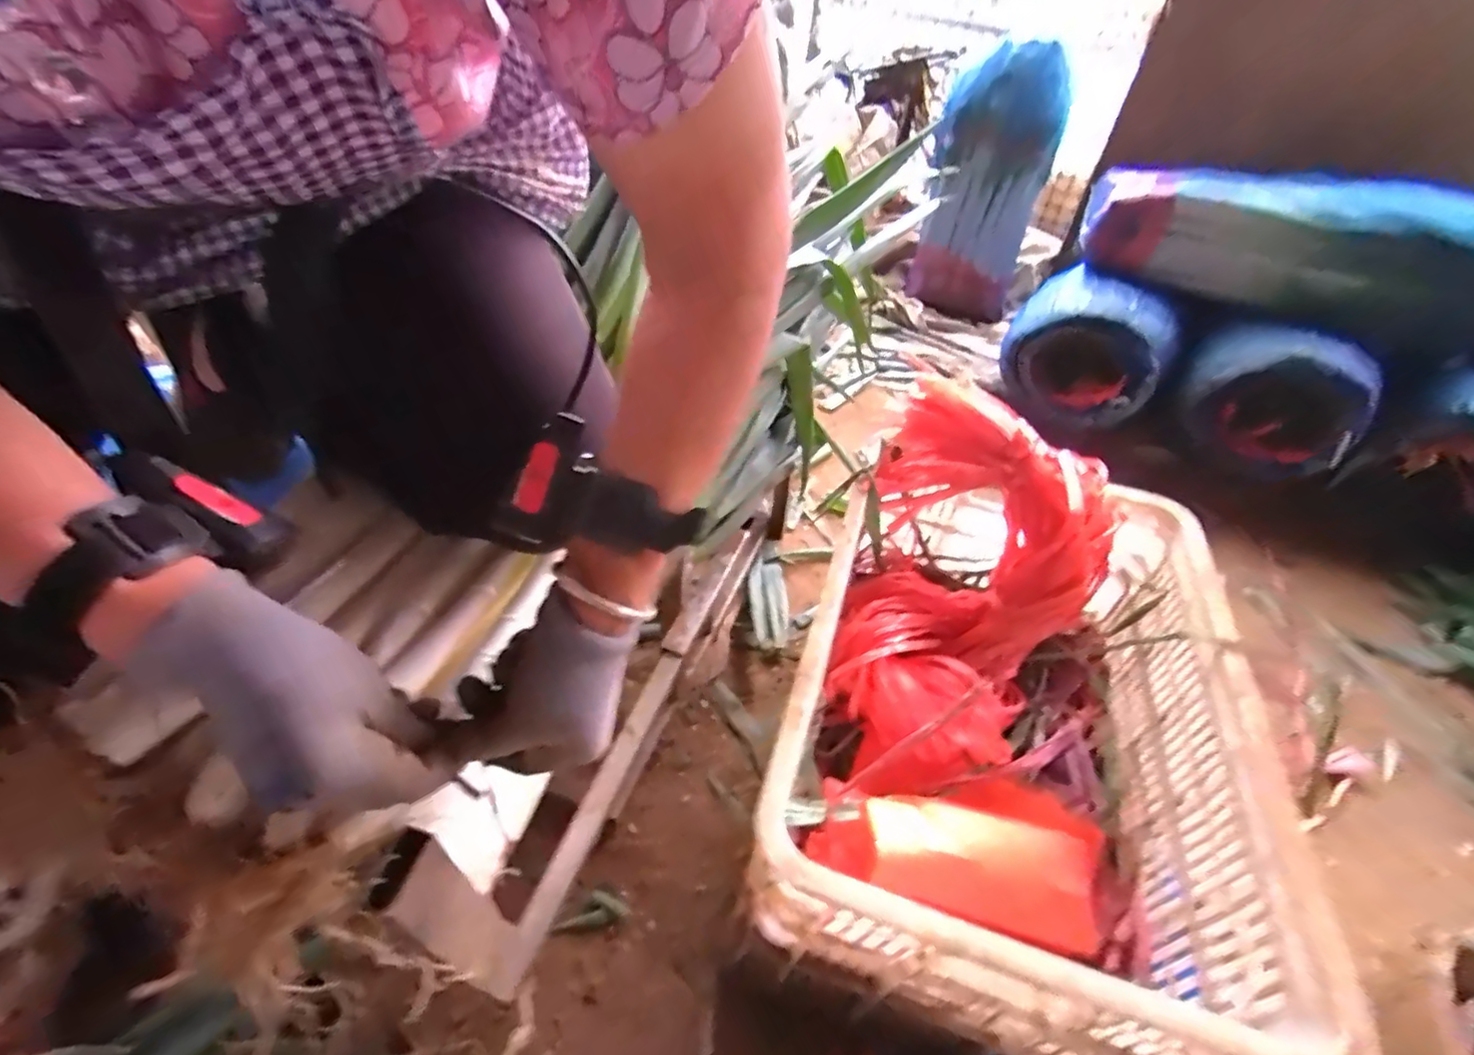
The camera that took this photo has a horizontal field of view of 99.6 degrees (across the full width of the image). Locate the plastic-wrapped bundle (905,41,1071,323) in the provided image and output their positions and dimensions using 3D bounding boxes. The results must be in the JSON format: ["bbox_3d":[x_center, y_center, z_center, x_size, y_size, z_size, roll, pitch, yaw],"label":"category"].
[{"bbox_3d":[0.626,-0.856,1.582,0.285,0.620,0.167,15,13,9],"label":"plastic-wrapped bundle"}]

